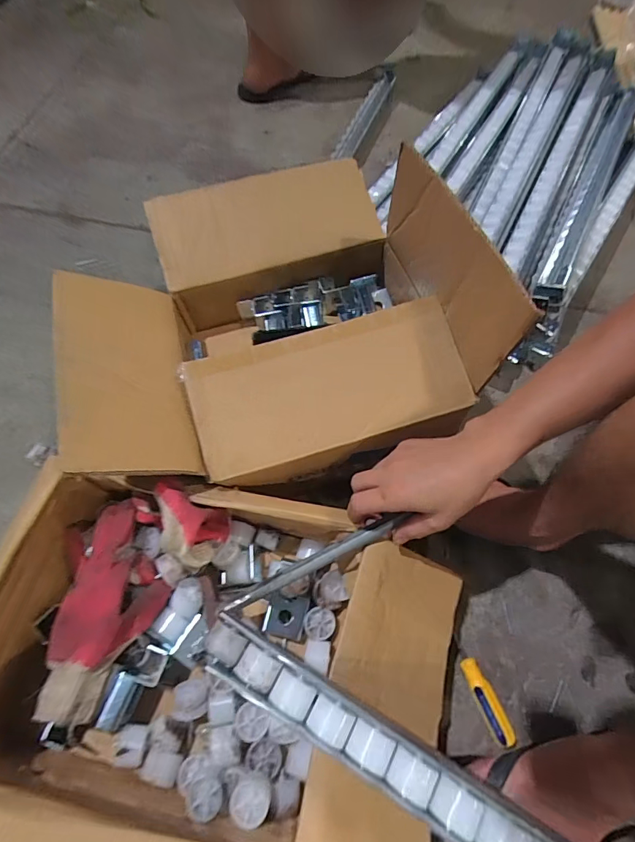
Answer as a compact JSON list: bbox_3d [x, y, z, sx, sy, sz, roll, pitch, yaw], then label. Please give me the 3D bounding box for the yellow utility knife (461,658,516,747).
[{"bbox_3d":[0.187,0.307,0.466,0.020,0.022,0.082,-20,65,-13],"label":"yellow utility knife"}]

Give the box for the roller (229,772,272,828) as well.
[{"bbox_3d":[-0.060,0.343,0.385,0.035,0.031,0.031,-26,66,-16],"label":"roller"}]

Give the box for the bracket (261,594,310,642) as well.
[{"bbox_3d":[-0.036,0.224,0.481,0.047,0.010,0.049,8,85,-6],"label":"bracket"}]

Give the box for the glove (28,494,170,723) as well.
[{"bbox_3d":[-0.218,0.189,0.446,0.110,0.044,0.207,-5,62,-6],"label":"glove"}]

